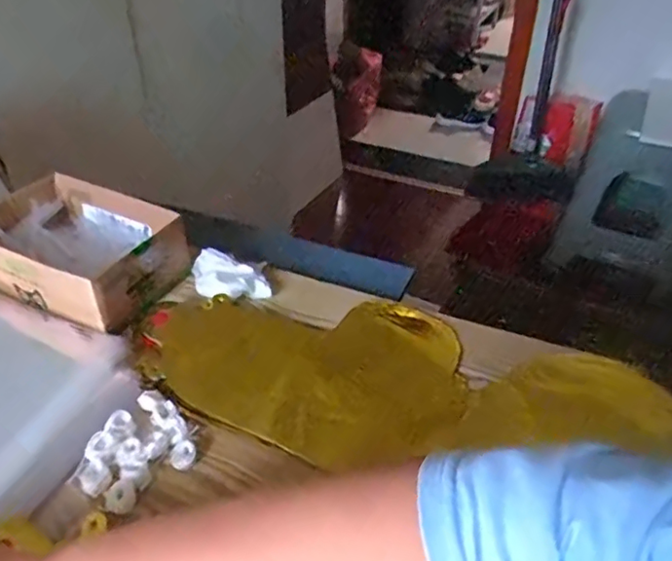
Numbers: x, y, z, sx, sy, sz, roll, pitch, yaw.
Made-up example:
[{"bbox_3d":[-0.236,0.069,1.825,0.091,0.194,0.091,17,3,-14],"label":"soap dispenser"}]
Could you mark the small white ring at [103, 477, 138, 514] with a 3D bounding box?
[{"bbox_3d":[-0.147,0.148,0.401,0.021,0.007,0.022,1,37,-1],"label":"small white ring"}]

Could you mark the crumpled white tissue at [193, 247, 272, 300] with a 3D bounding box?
[{"bbox_3d":[-0.112,-0.002,0.580,0.086,0.020,0.048,24,43,27],"label":"crumpled white tissue"}]

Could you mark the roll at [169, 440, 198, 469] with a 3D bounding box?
[{"bbox_3d":[-0.112,0.128,0.431,0.018,0.007,0.020,-1,37,-2],"label":"roll"}]

